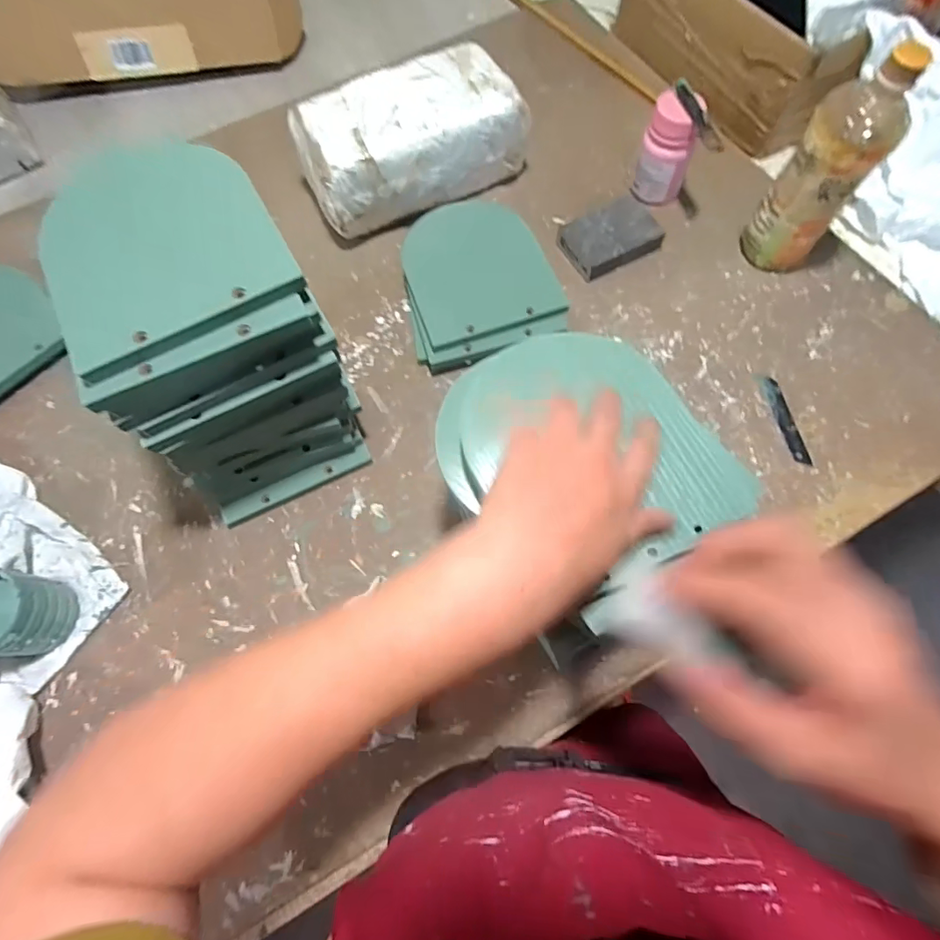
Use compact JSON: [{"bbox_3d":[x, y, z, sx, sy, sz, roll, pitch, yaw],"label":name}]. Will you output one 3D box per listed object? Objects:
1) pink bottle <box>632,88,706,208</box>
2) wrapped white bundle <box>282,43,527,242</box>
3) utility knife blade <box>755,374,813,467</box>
[{"bbox_3d":[0.222,-0.357,0.568,0.058,0.101,0.047,20,72,9],"label":"pink bottle"},{"bbox_3d":[-0.068,-0.371,0.582,0.242,0.109,0.110,-28,72,-8],"label":"wrapped white bundle"},{"bbox_3d":[0.313,-0.051,0.503,0.019,0.004,0.101,-10,70,-2],"label":"utility knife blade"}]

